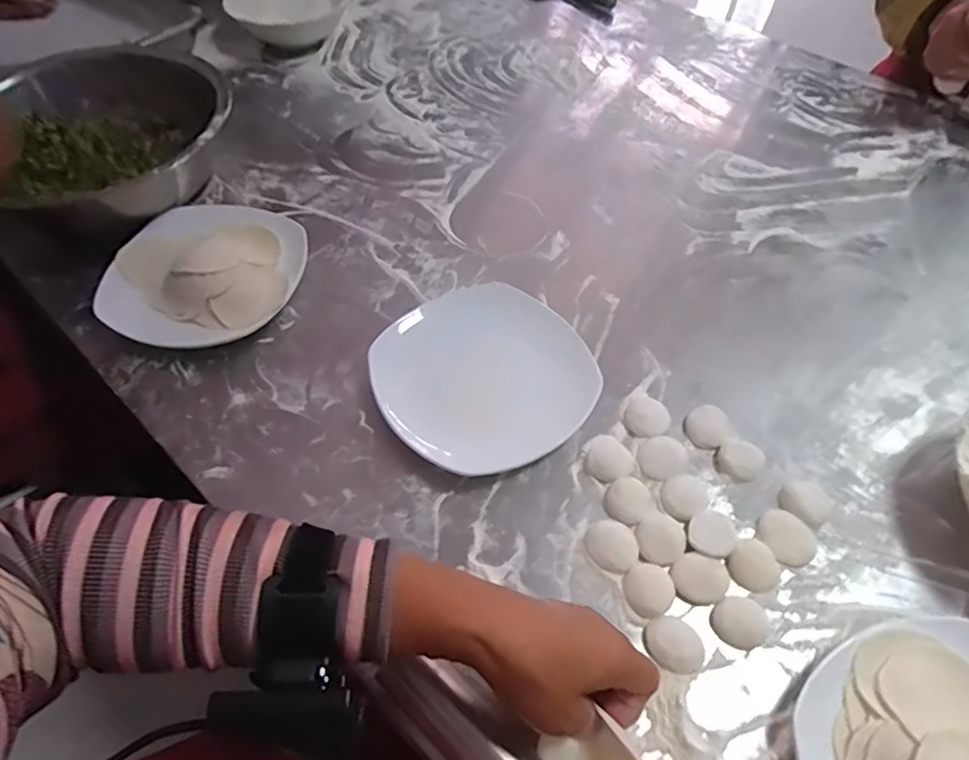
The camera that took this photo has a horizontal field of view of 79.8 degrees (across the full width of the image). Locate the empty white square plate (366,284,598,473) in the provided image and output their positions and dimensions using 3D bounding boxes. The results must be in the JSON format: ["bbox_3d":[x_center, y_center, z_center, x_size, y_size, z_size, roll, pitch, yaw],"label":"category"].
[{"bbox_3d":[0.000,-0.009,0.502,0.180,0.030,0.179,-38,64,-23],"label":"empty white square plate"}]

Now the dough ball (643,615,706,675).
[{"bbox_3d":[0.125,0.176,0.383,0.038,0.012,0.032,35,63,22],"label":"dough ball"}]

